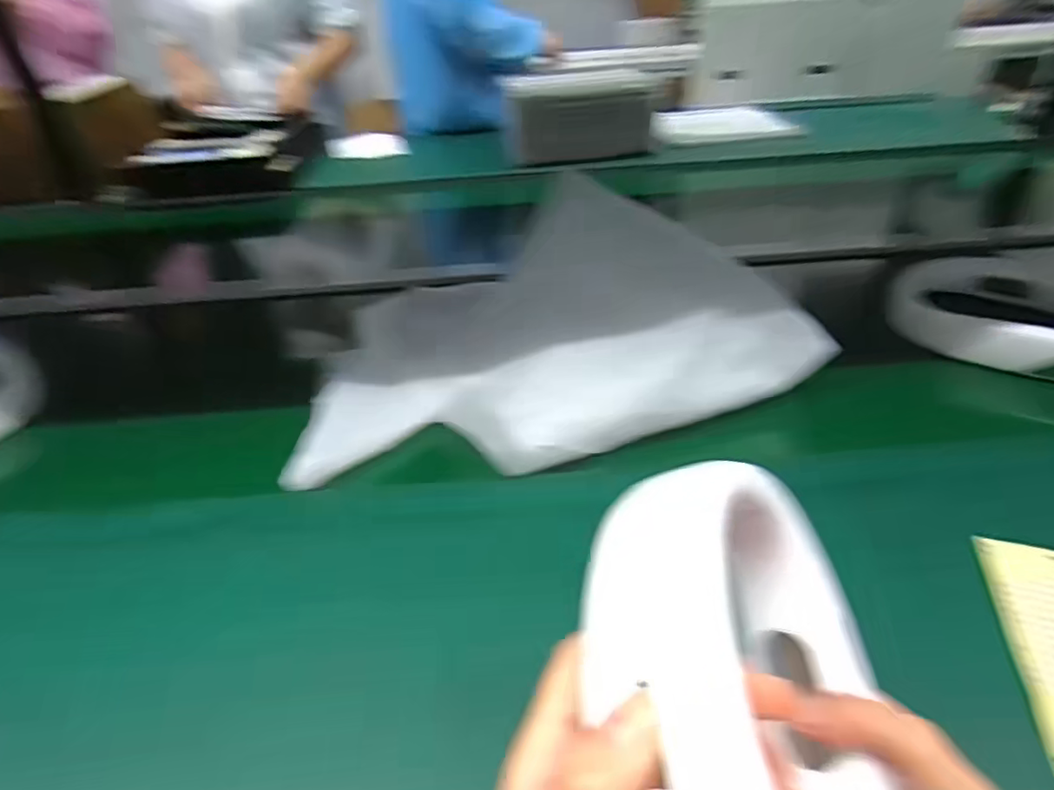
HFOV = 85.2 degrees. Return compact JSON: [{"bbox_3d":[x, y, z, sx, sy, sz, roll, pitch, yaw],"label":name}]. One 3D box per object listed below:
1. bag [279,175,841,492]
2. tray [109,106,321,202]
[{"bbox_3d":[0.021,-0.069,0.574,0.476,0.182,0.189,-7,39,-6],"label":"bag"},{"bbox_3d":[-0.687,-0.578,1.371,0.369,0.122,0.393,-3,38,-1],"label":"tray"}]

